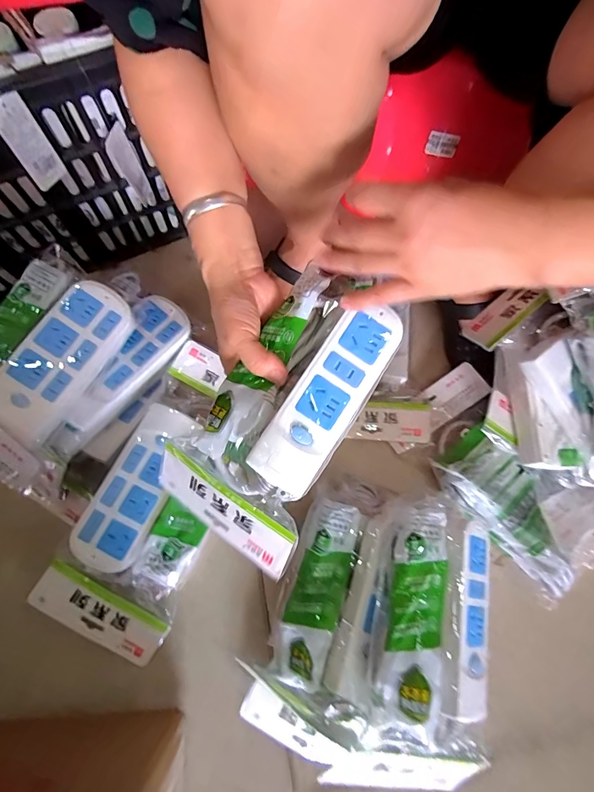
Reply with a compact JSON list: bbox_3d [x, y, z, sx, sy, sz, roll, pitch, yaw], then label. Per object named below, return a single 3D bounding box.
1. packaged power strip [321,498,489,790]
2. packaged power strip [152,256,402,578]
[{"bbox_3d":[0.123,0.225,0.359,0.121,0.078,0.252,15,70,4],"label":"packaged power strip"},{"bbox_3d":[-0.013,0.014,0.334,0.132,0.054,0.240,33,91,11],"label":"packaged power strip"}]

